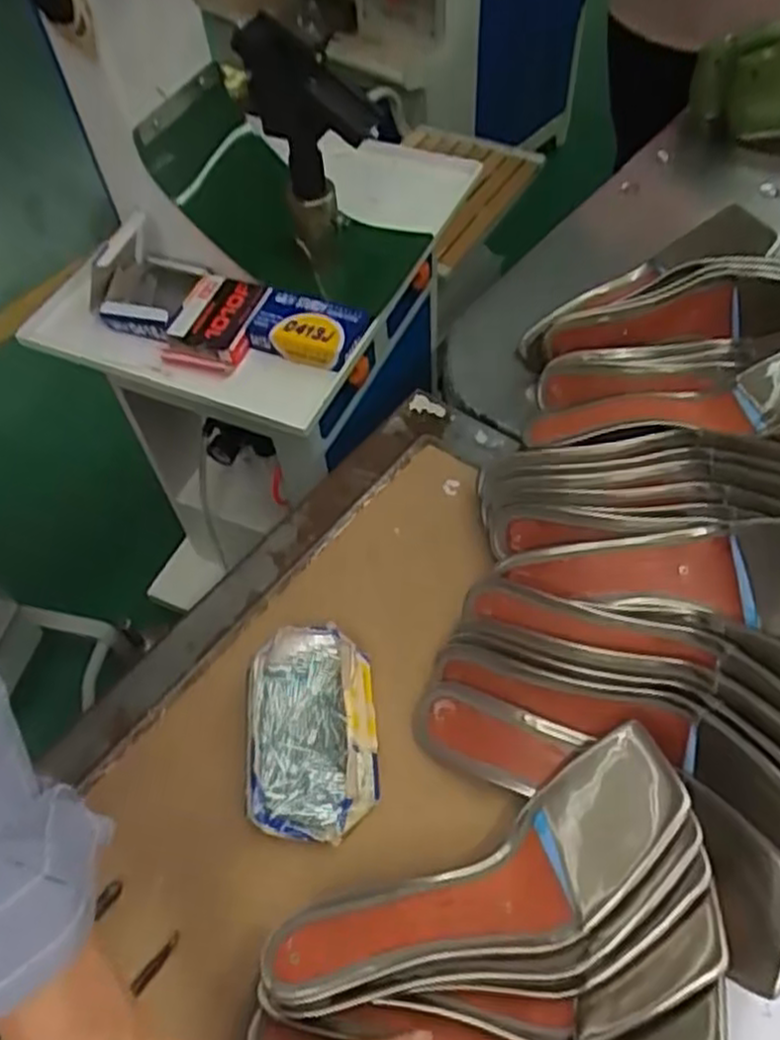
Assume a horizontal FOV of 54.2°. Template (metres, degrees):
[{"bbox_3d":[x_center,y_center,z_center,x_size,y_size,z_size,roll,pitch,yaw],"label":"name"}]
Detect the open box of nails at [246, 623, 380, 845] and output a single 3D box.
[{"bbox_3d":[-0.049,0.135,0.493,0.078,0.035,0.134,-5,55,1],"label":"open box of nails"}]

